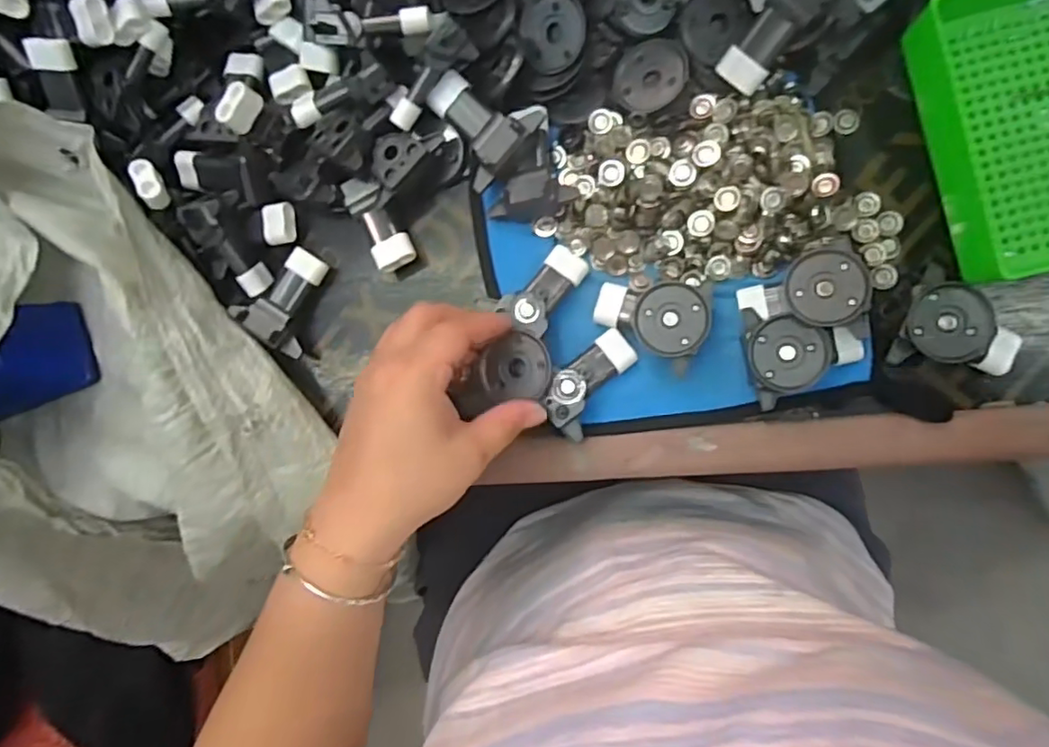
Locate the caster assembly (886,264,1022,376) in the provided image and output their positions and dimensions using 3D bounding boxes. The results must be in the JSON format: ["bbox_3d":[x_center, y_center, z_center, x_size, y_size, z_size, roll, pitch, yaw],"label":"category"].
[{"bbox_3d":[0.241,-0.027,0.331,0.065,0.026,0.053,14,93,7],"label":"caster assembly"}]

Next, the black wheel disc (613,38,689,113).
[{"bbox_3d":[0.074,-0.176,0.355,0.042,0.007,0.040,-1,87,25],"label":"black wheel disc"}]

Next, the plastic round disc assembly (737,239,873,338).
[{"bbox_3d":[0.157,-0.048,0.340,0.062,0.031,0.052,-2,91,8],"label":"plastic round disc assembly"}]

